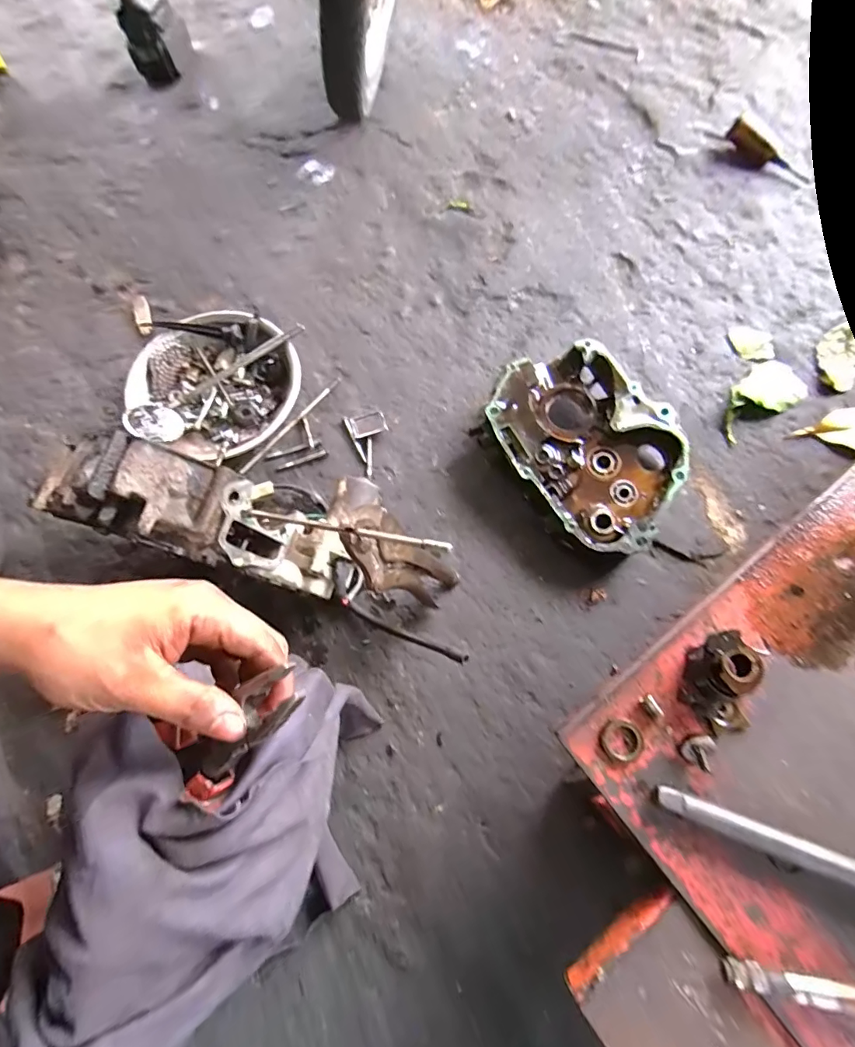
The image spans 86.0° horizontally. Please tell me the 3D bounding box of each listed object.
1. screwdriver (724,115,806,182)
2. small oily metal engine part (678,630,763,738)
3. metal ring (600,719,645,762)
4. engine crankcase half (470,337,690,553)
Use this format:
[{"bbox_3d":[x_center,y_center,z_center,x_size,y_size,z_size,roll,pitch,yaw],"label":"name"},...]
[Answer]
[{"bbox_3d":[0.523,-0.568,0.707,0.138,0.027,0.029,38,76,-1],"label":"screwdriver"},{"bbox_3d":[0.193,0.106,0.303,0.039,0.034,0.062,0,71,2],"label":"small oily metal engine part"},{"bbox_3d":[0.130,0.146,0.306,0.027,0.004,0.026,-1,71,2],"label":"metal ring"},{"bbox_3d":[0.181,-0.090,0.529,0.176,0.064,0.240,-35,74,-10],"label":"engine crankcase half"}]

